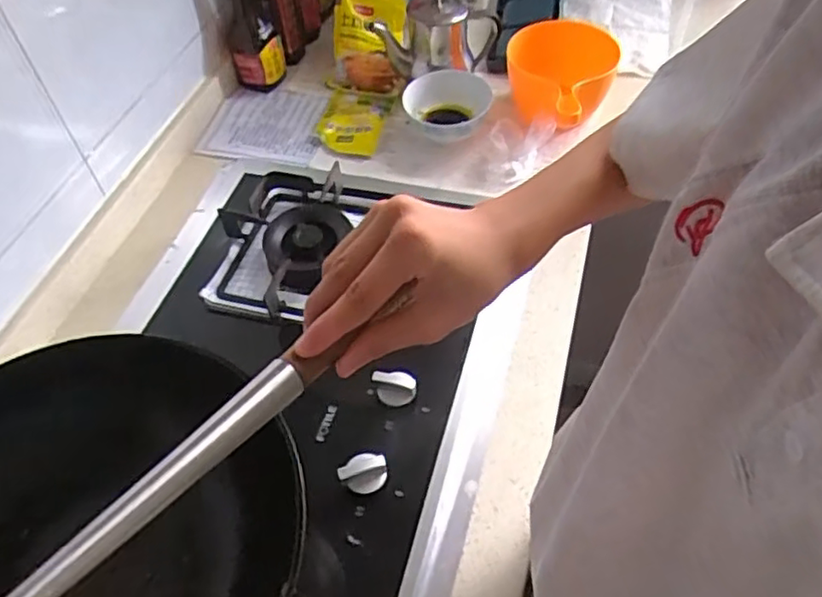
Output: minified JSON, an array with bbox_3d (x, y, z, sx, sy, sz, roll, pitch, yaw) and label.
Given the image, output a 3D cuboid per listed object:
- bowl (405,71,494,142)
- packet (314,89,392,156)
[{"bbox_3d":[0.052,-0.265,0.955,0.123,0.072,0.140,6,53,7],"label":"bowl"},{"bbox_3d":[-0.087,-0.262,0.983,0.090,0.019,0.124,10,53,10],"label":"packet"}]

